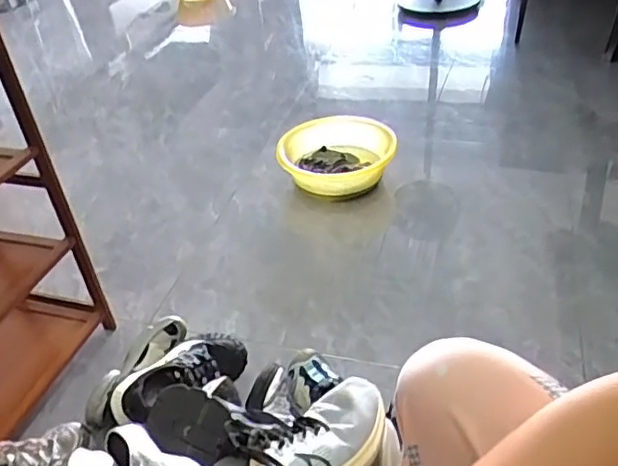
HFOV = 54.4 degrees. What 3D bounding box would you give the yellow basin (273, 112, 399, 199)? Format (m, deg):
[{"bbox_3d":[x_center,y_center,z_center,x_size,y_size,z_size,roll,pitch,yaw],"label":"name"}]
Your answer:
[{"bbox_3d":[0.070,-0.179,1.499,0.289,0.127,0.226,-2,37,4],"label":"yellow basin"}]

